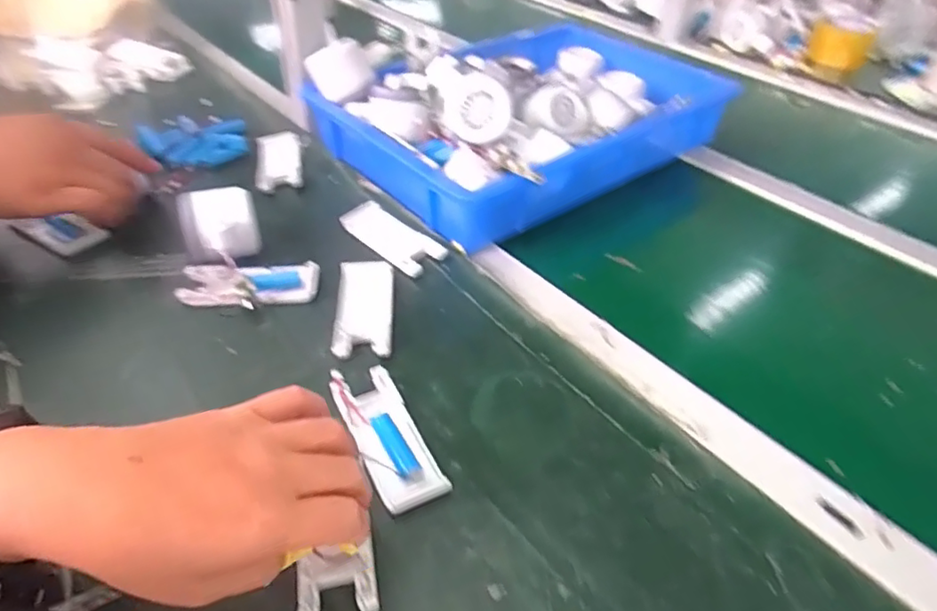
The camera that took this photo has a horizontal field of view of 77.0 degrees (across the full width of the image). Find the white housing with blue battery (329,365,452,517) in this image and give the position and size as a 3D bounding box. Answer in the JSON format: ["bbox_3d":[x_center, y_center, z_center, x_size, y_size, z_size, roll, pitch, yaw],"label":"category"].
[{"bbox_3d":[-0.054,0.082,0.383,0.042,0.015,0.108,-17,46,-22],"label":"white housing with blue battery"}]

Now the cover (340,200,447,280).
[{"bbox_3d":[-0.072,-0.064,0.543,0.041,0.014,0.108,-32,53,-34],"label":"cover"}]

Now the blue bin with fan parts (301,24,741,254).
[{"bbox_3d":[0.068,-0.227,0.668,0.415,0.111,0.292,-26,50,-30],"label":"blue bin with fan parts"}]

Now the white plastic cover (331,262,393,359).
[{"bbox_3d":[-0.084,0.001,0.477,0.044,0.009,0.105,-1,42,-6],"label":"white plastic cover"}]

